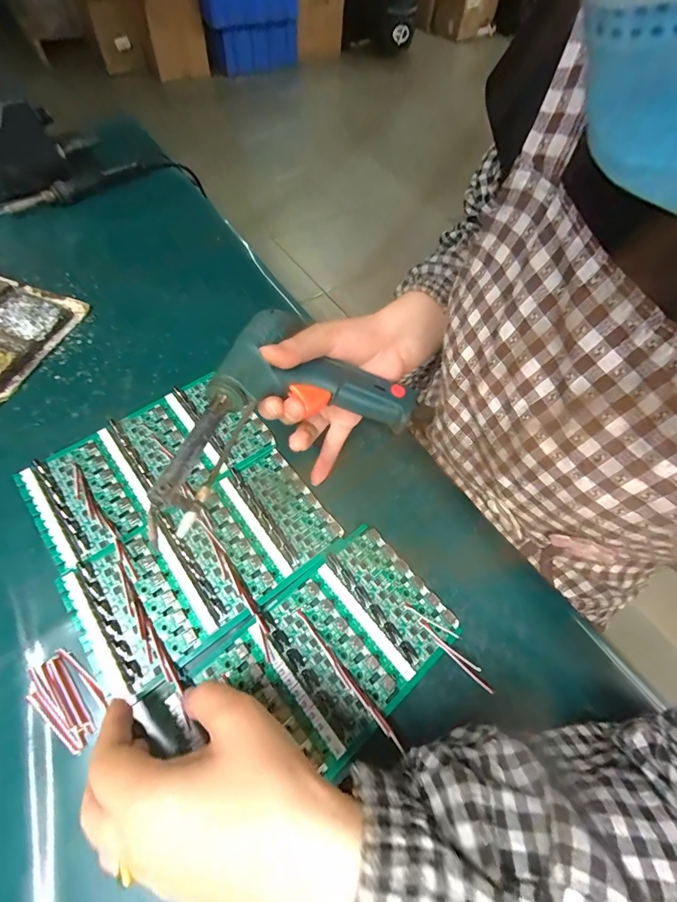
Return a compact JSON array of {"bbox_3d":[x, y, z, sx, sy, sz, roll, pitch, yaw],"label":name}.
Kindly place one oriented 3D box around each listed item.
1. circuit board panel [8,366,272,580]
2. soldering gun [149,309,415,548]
[{"bbox_3d":[-0.161,0.005,0.328,0.186,0.008,0.105,-35,68,-21],"label":"circuit board panel"},{"bbox_3d":[-0.050,-0.036,0.272,0.198,0.046,0.123,-31,66,-20],"label":"soldering gun"}]

